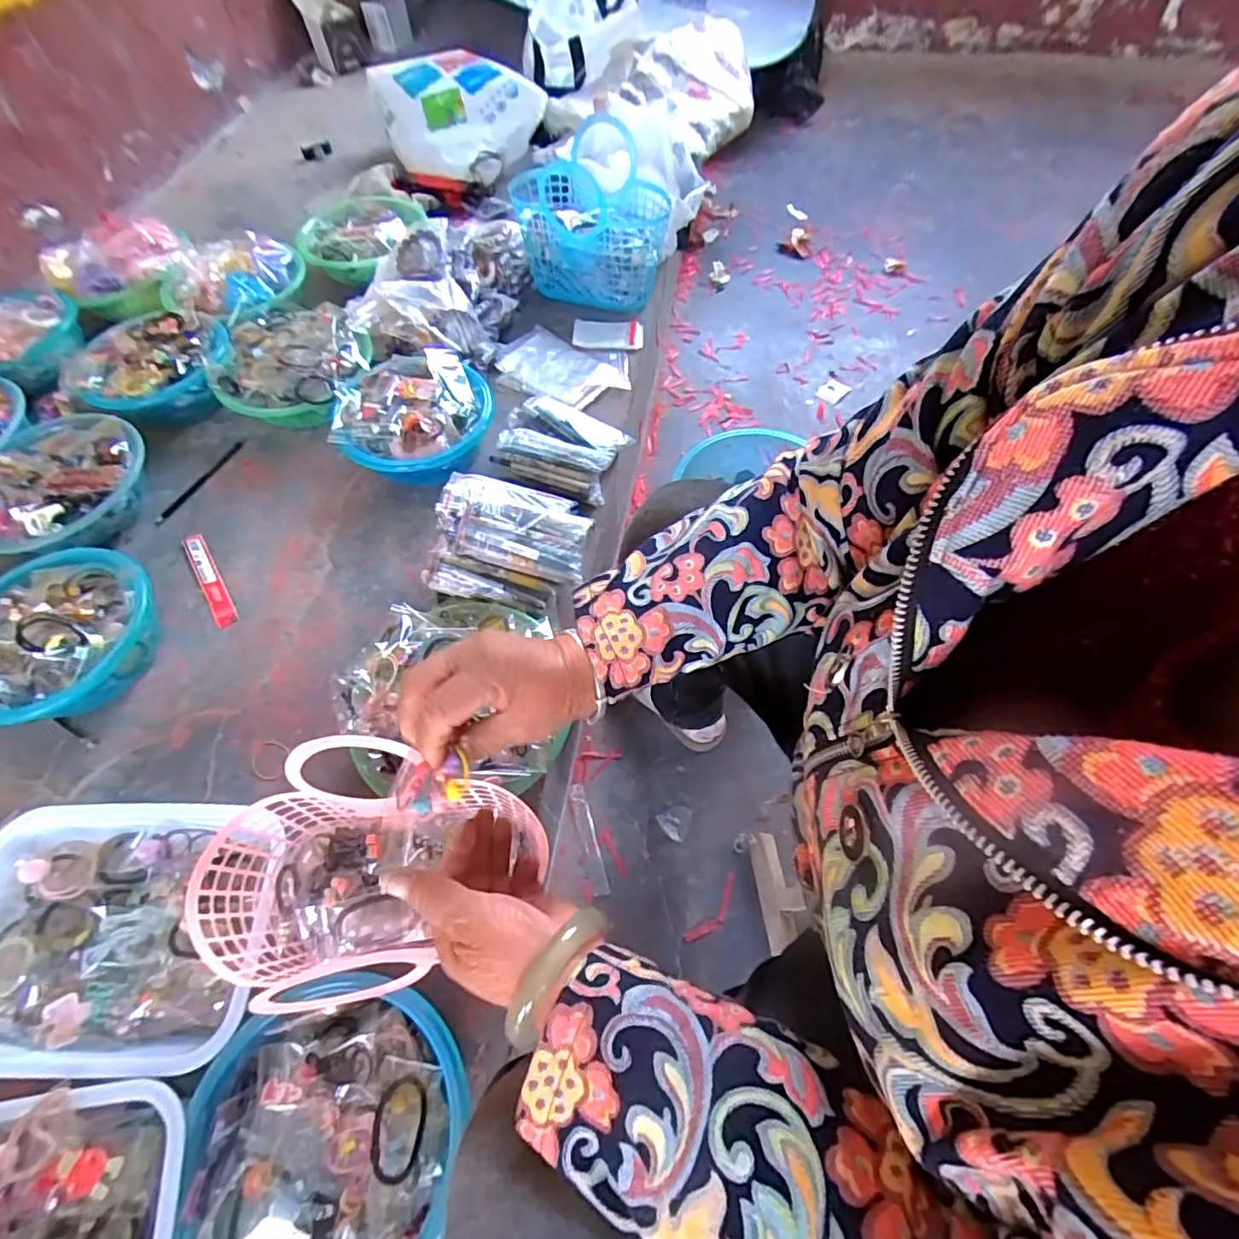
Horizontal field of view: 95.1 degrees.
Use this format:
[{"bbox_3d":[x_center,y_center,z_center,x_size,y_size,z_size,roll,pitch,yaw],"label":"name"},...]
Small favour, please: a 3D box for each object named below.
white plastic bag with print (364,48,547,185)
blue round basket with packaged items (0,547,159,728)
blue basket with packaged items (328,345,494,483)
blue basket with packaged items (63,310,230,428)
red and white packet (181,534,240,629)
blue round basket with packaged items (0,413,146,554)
[{"bbox_3d":[-0.380,-1.149,1.279,0.383,0.111,0.285,37,67,18],"label":"white plastic bag with print"},{"bbox_3d":[-0.667,0.020,0.680,0.188,0.094,0.218,-17,62,-10],"label":"blue round basket with packaged items"},{"bbox_3d":[-0.302,-0.291,0.849,0.222,0.089,0.218,-7,61,-5],"label":"blue basket with packaged items"},{"bbox_3d":[-0.741,-0.388,0.902,0.231,0.099,0.189,-6,61,-4],"label":"blue basket with packaged items"},{"bbox_3d":[-0.560,-0.056,0.773,0.029,0.008,0.181,-33,66,-17],"label":"red and white packet"},{"bbox_3d":[-0.789,-0.187,0.799,0.216,0.074,0.229,0,61,-1],"label":"blue round basket with packaged items"}]

